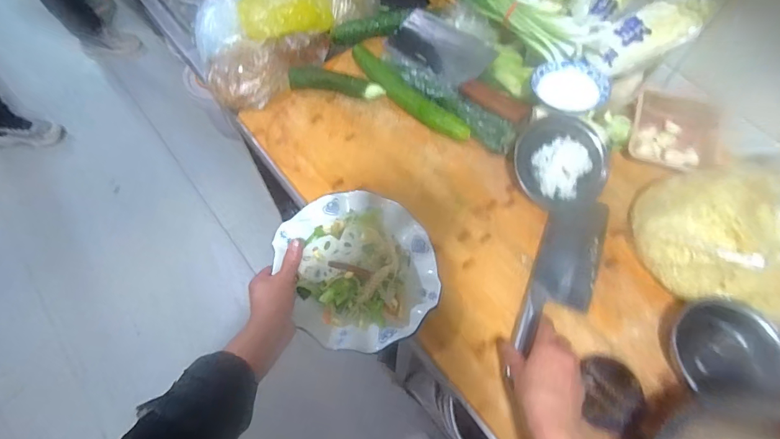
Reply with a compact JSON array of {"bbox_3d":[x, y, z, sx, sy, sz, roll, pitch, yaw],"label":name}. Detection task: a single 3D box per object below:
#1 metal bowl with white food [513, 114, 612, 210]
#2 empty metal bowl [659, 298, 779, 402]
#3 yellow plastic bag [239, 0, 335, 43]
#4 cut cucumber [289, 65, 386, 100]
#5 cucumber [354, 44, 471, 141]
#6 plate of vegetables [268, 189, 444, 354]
[{"bbox_3d":[0.254,-0.085,0.651,0.133,0.038,0.127,35,97,10],"label":"metal bowl with white food"},{"bbox_3d":[0.419,0.166,0.541,0.133,0.043,0.125,6,64,0],"label":"empty metal bowl"},{"bbox_3d":[-0.184,-0.377,0.775,0.153,0.062,0.109,-33,70,-17],"label":"yellow plastic bag"},{"bbox_3d":[-0.091,-0.232,0.741,0.162,0.036,0.025,13,64,4],"label":"cut cucumber"},{"bbox_3d":[0.022,-0.217,0.730,0.050,0.031,0.264,-38,72,-19],"label":"cucumber"},{"bbox_3d":[-0.035,0.059,0.565,0.188,0.056,0.203,-22,67,-13],"label":"plate of vegetables"}]

